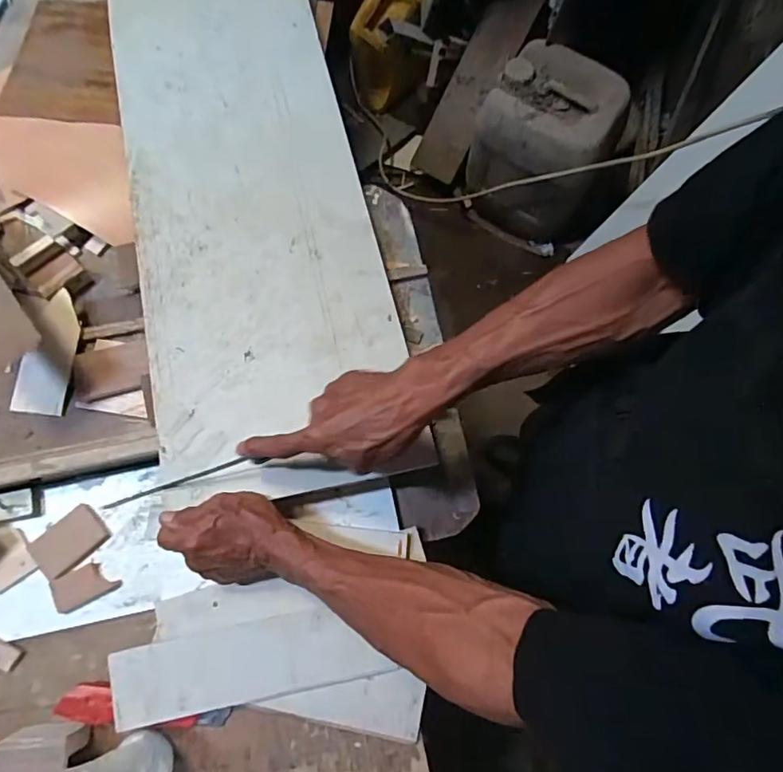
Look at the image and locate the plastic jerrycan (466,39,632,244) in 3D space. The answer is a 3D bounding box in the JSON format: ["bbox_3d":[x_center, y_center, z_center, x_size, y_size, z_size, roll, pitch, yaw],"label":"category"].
[{"bbox_3d":[0.356,-0.546,1.280,0.300,0.347,0.263,28,77,7],"label":"plastic jerrycan"}]

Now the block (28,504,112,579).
[{"bbox_3d":[-0.319,0.152,0.527,0.065,0.005,0.047,-43,80,-10],"label":"block"}]

